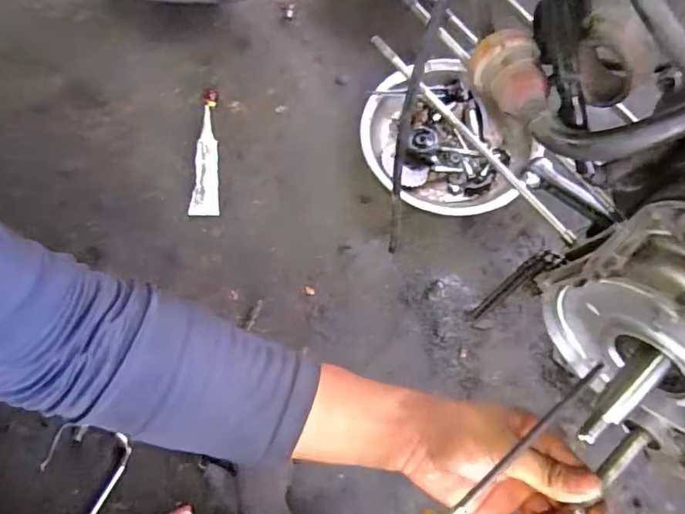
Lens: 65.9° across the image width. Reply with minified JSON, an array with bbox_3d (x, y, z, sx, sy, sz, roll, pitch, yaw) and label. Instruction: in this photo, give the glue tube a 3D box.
[{"bbox_3d":[-0.170,-0.135,0.665,0.033,0.012,0.177,-2,71,0],"label":"glue tube"}]

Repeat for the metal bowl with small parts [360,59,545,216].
[{"bbox_3d":[0.127,-0.143,0.646,0.197,0.041,0.192,0,71,1],"label":"metal bowl with small parts"}]

